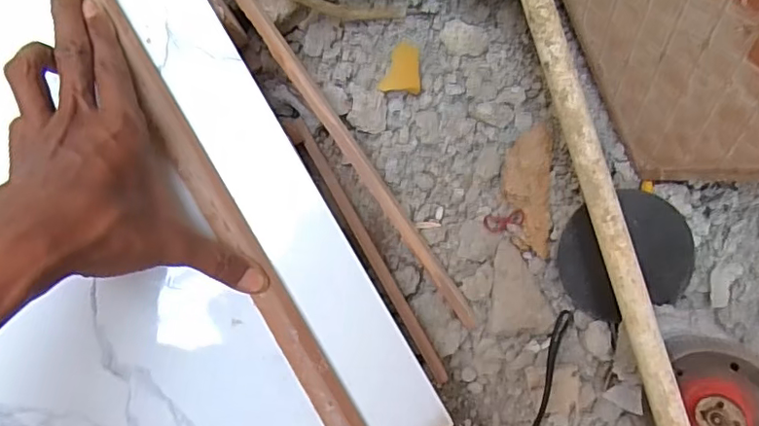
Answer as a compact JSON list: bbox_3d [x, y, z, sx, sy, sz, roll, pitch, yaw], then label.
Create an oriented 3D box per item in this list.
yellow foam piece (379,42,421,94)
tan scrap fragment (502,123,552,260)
[{"bbox_3d":[0.018,-0.120,0.467,0.032,0.010,0.043,2,87,-3],"label":"yellow foam piece"},{"bbox_3d":[0.117,-0.018,0.447,0.036,0.011,0.098,1,94,14],"label":"tan scrap fragment"}]

